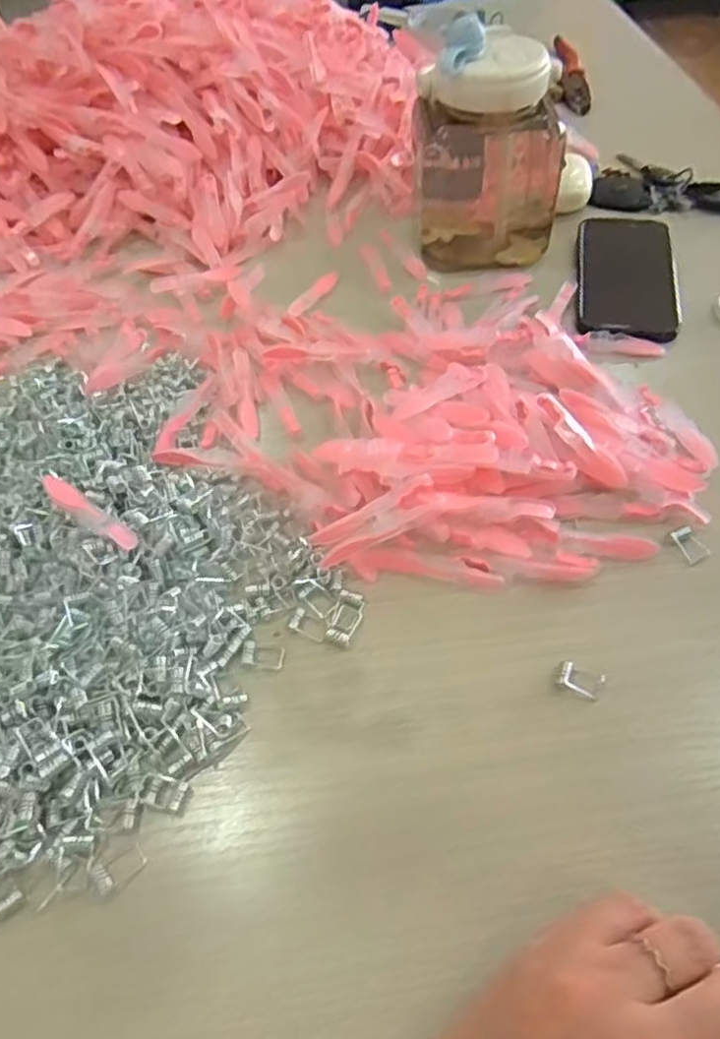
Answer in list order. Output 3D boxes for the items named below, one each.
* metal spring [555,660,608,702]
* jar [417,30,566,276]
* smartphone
[{"bbox_3d":[0.114,0.082,0.345,0.024,0.008,0.015,20,57,15],"label":"metal spring"},{"bbox_3d":[0.103,-0.292,0.529,0.115,0.133,0.099,5,55,6],"label":"jar"},{"bbox_3d":[0.215,-0.199,0.543,0.077,0.012,0.154,8,55,8],"label":"smartphone"}]

